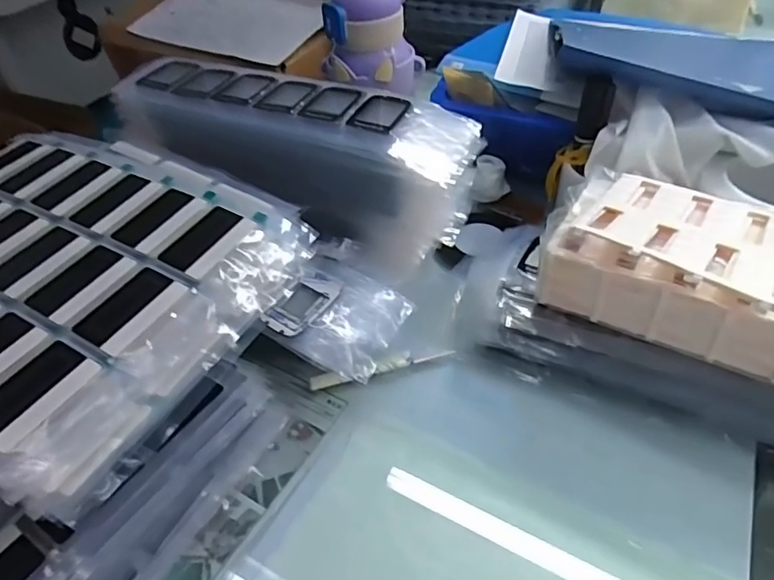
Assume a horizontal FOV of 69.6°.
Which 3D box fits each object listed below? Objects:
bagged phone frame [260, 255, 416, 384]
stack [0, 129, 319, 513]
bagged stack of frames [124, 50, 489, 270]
[{"bbox_3d":[-0.032,0.016,0.394,0.079,0.028,0.091,16,48,20],"label":"bagged phone frame"},{"bbox_3d":[-0.218,-0.017,0.369,0.296,0.057,0.230,21,50,25],"label":"stack"},{"bbox_3d":[-0.084,-0.106,0.470,0.314,0.111,0.101,18,48,22],"label":"bagged stack of frames"}]

